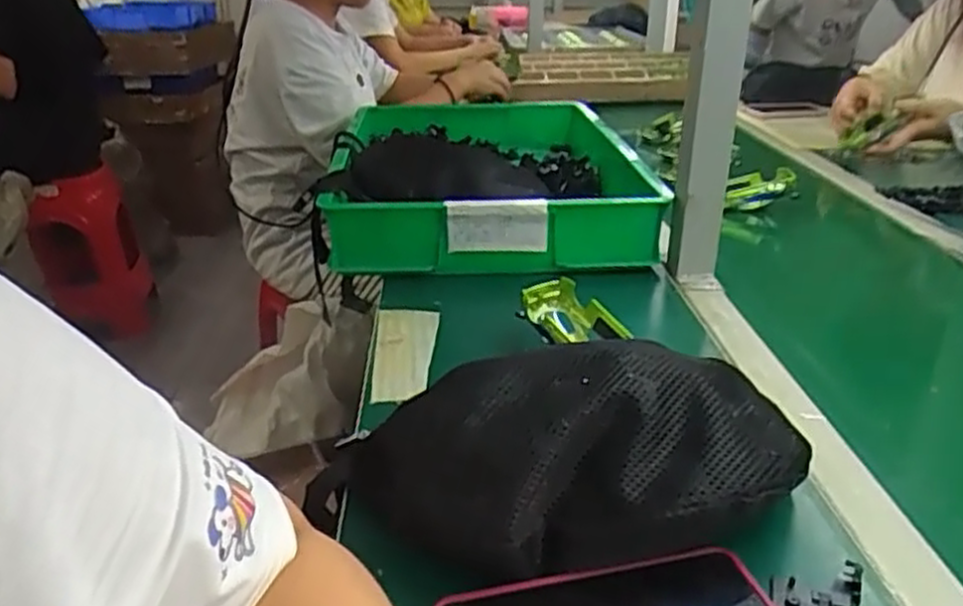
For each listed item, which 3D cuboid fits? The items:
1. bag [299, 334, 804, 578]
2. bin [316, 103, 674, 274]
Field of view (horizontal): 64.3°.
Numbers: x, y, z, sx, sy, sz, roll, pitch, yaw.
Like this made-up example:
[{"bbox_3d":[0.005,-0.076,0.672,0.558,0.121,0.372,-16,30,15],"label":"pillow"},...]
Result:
[{"bbox_3d":[0.052,0.089,0.439,0.280,0.091,0.115,-1,25,-3],"label":"bag"},{"bbox_3d":[0.011,-0.170,1.014,0.387,0.080,0.510,0,24,-1],"label":"bin"}]

